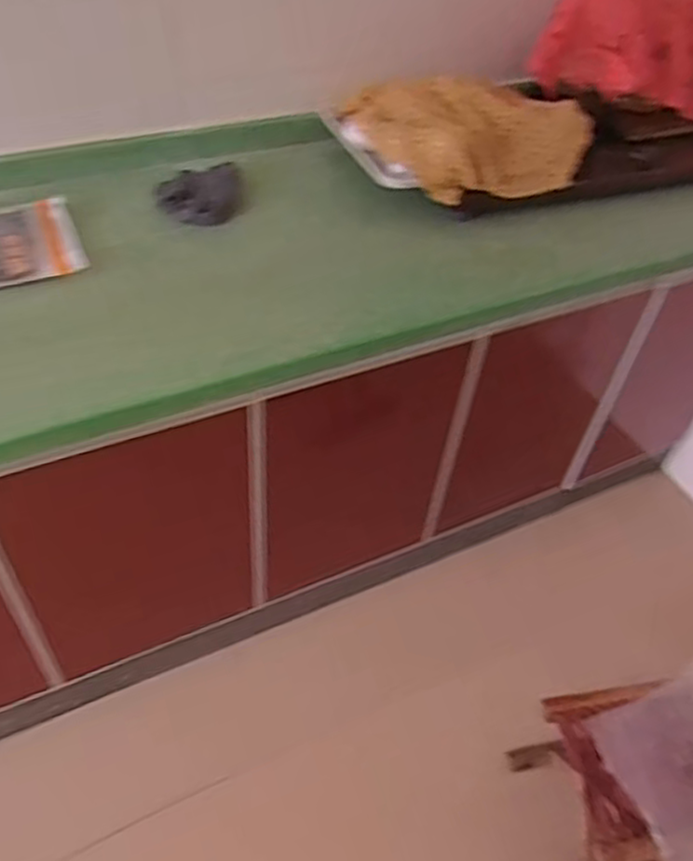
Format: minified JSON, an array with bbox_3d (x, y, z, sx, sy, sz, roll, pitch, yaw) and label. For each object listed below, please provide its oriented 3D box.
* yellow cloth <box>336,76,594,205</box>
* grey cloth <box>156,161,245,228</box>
[{"bbox_3d":[0.216,-0.528,1.280,0.390,0.098,0.318,-14,50,-18],"label":"yellow cloth"},{"bbox_3d":[-0.235,-0.379,1.167,0.138,0.039,0.145,-3,48,-8],"label":"grey cloth"}]

